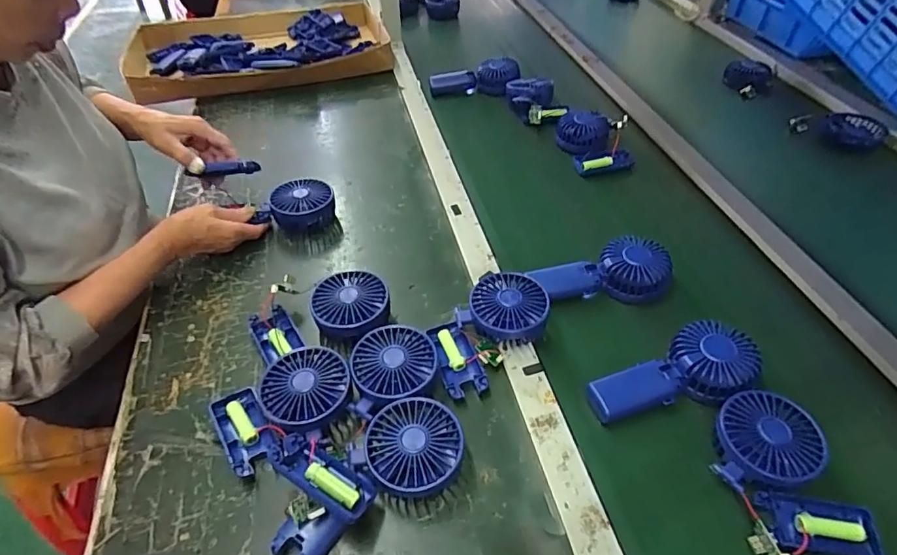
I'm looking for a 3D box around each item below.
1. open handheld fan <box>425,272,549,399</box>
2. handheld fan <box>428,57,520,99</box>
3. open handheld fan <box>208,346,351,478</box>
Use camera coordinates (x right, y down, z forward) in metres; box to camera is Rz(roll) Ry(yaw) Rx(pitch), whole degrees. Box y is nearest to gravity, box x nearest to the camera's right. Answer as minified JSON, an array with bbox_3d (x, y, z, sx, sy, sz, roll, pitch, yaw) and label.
[{"bbox_3d":[0.044,0.057,0.564,0.154,0.045,0.094,-31,54,-23],"label":"open handheld fan"},{"bbox_3d":[0.053,-0.401,1.026,0.181,0.075,0.040,-2,46,-1],"label":"handheld fan"},{"bbox_3d":[-0.158,0.131,0.496,0.133,0.044,0.112,-27,52,-21],"label":"open handheld fan"}]

